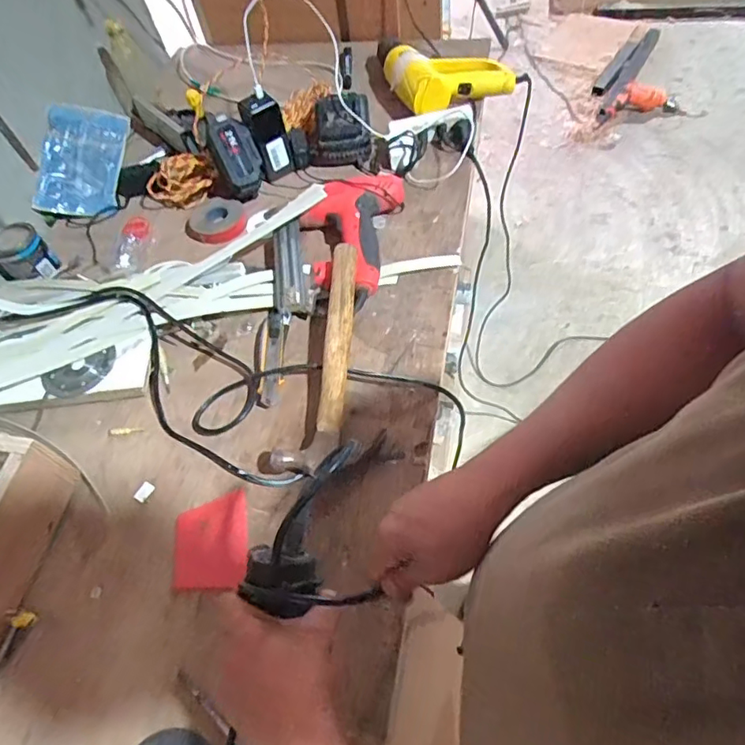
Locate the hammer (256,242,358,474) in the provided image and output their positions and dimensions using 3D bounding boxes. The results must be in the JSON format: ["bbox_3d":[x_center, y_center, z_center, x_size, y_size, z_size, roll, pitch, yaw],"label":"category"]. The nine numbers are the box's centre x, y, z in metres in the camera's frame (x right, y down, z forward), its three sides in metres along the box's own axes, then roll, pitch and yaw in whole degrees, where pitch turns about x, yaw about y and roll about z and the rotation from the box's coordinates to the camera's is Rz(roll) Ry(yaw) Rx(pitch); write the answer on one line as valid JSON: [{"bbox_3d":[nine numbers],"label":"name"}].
[{"bbox_3d":[-0.077,-0.029,0.707,0.100,0.053,0.312,0,56,7],"label":"hammer"}]

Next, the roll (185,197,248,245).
[{"bbox_3d":[-0.252,-0.248,0.918,0.082,0.031,0.089,-4,56,6],"label":"roll"}]

